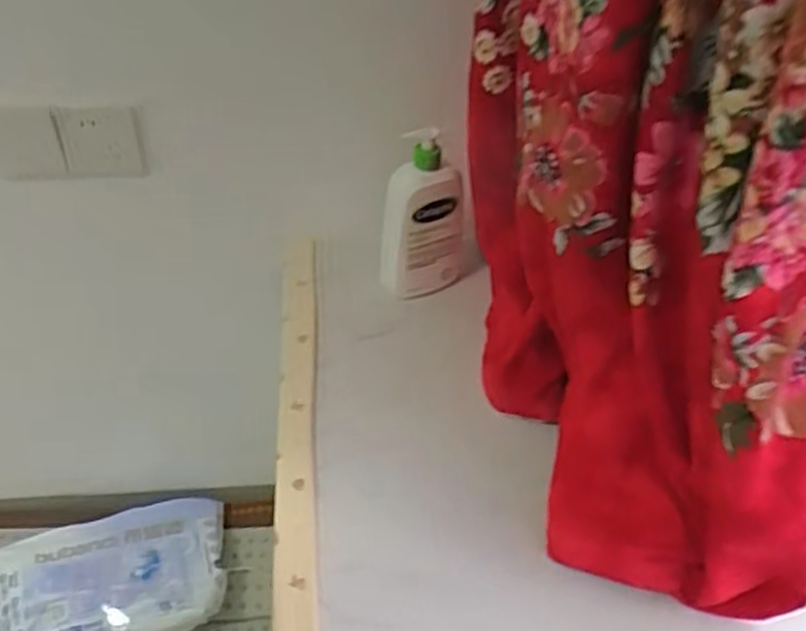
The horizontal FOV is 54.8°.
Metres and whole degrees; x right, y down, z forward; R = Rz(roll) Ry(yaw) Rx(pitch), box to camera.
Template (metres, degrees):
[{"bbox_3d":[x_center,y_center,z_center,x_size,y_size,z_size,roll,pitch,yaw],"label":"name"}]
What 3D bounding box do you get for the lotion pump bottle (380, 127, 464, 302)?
[{"bbox_3d":[0.021,-0.109,0.893,0.094,0.191,0.052,-7,46,-9],"label":"lotion pump bottle"}]

